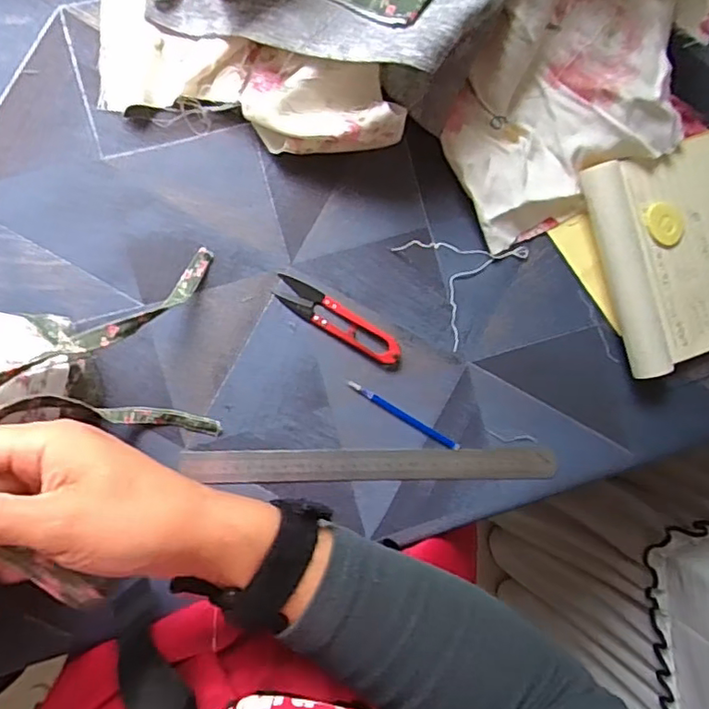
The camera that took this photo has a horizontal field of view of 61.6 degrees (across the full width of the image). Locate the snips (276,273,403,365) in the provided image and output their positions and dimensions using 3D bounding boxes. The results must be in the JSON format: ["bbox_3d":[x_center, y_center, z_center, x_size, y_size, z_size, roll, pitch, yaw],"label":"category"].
[{"bbox_3d":[-0.013,-0.029,0.502,0.116,0.006,0.026,31,87,-7],"label":"snips"}]

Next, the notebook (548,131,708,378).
[{"bbox_3d":[0.333,-0.105,0.533,0.278,0.031,0.183,-19,94,-7],"label":"notebook"}]

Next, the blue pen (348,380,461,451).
[{"bbox_3d":[0.043,0.054,0.514,0.111,0.004,0.007,31,86,-6],"label":"blue pen"}]

